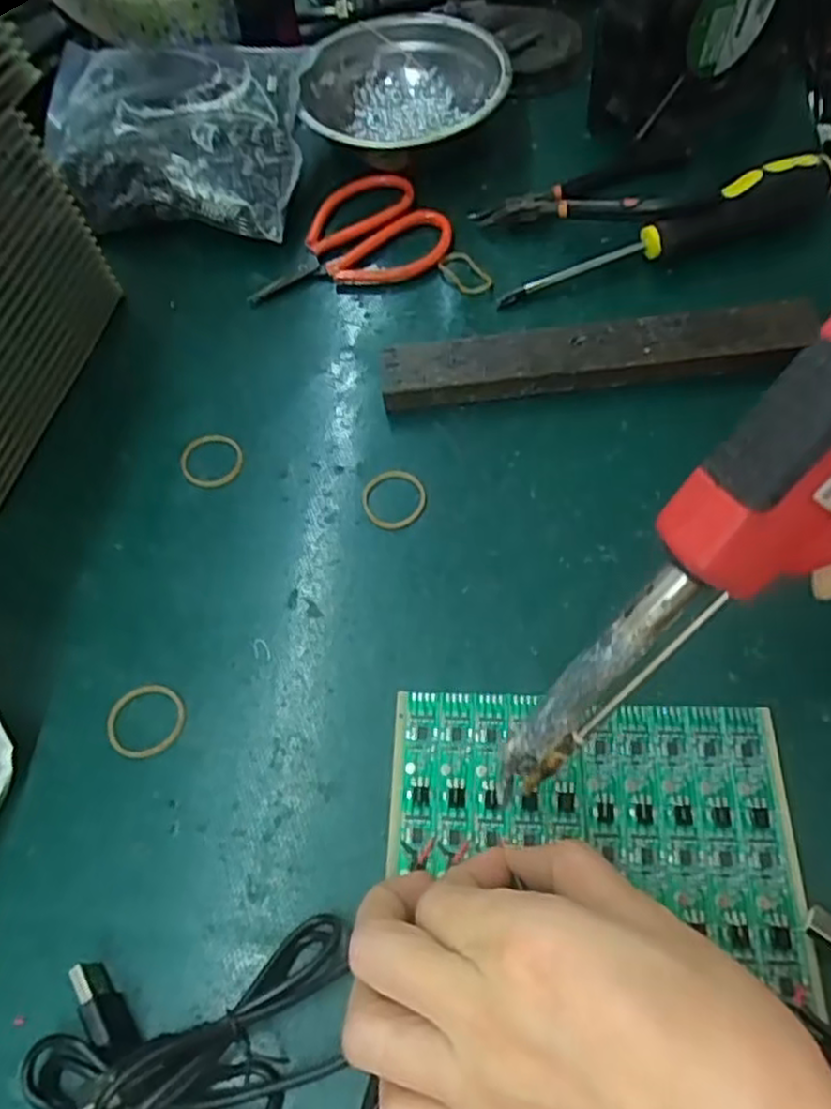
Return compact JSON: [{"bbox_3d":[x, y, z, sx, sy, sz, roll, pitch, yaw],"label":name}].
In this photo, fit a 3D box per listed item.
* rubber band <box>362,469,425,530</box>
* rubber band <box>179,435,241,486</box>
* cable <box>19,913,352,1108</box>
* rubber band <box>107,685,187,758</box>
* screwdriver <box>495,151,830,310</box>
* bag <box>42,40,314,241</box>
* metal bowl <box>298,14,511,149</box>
[{"bbox_3d":[-0.010,-0.026,0.336,0.030,0.004,0.031,-2,62,3],"label":"rubber band"},{"bbox_3d":[-0.100,-0.046,0.354,0.030,0.004,0.030,-2,62,3],"label":"rubber band"},{"bbox_3d":[-0.073,0.155,0.227,0.102,0.030,0.058,-11,62,-2],"label":"cable"},{"bbox_3d":[-0.109,0.066,0.293,0.031,0.004,0.029,2,62,5],"label":"rubber band"},{"bbox_3d":[0.133,-0.166,0.376,0.180,0.036,0.024,-18,62,-5],"label":"screwdriver"},{"bbox_3d":[-0.147,-0.239,0.422,0.163,0.058,0.107,5,62,6],"label":"bag"},{"bbox_3d":[-0.005,-0.287,0.444,0.117,0.037,0.117,-2,62,3],"label":"metal bowl"}]

